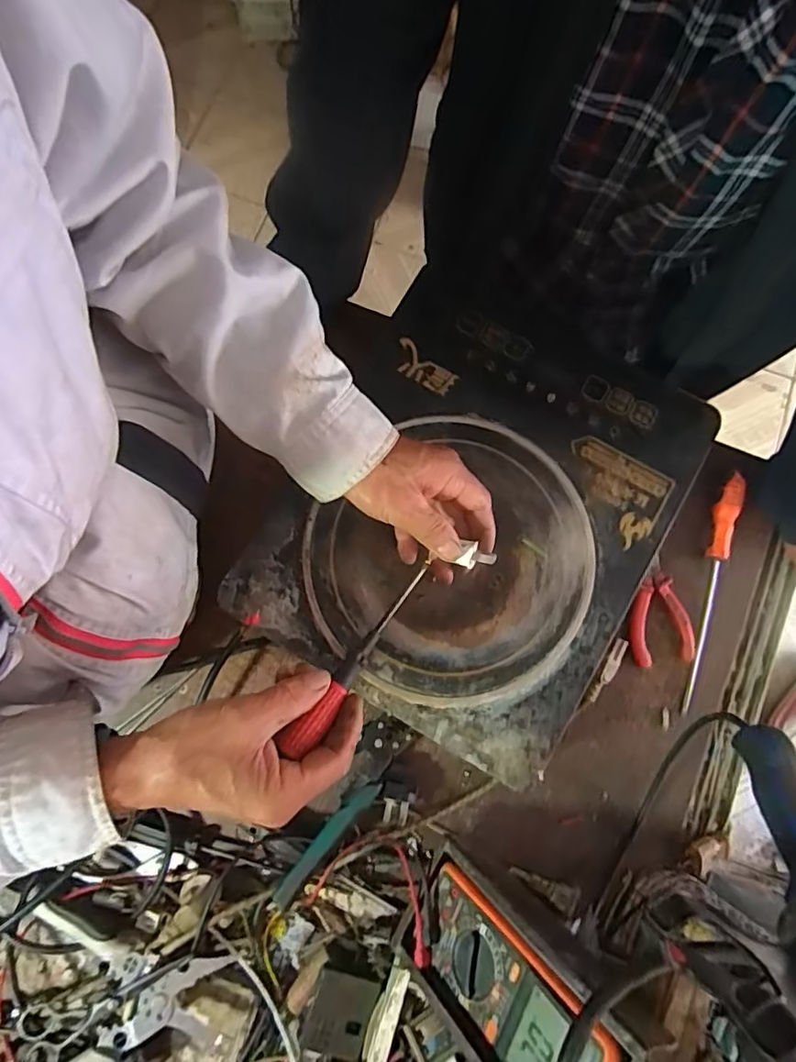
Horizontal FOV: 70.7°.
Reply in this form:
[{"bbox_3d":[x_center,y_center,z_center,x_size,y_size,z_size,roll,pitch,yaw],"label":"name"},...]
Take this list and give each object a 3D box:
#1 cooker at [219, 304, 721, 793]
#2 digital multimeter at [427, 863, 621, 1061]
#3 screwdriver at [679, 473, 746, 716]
[{"bbox_3d":[0.060,-0.015,0.518,0.331,0.074,0.370,27,77,7],"label":"cooker"},{"bbox_3d":[0.076,0.337,0.409,0.074,0.172,0.025,-50,123,-12],"label":"digital multimeter"},{"bbox_3d":[0.303,0.060,0.546,0.024,0.018,0.233,13,91,3],"label":"screwdriver"}]

